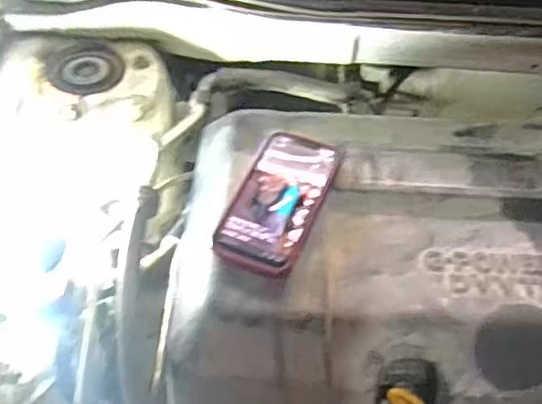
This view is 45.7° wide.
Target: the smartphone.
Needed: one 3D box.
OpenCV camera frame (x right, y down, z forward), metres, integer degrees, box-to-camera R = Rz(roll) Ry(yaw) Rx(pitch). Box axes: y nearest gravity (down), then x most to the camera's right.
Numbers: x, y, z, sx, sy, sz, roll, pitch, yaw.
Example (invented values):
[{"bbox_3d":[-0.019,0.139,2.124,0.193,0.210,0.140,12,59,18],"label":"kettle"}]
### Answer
[{"bbox_3d":[0.007,-0.001,0.589,0.075,0.020,0.154,18,52,15],"label":"smartphone"}]

